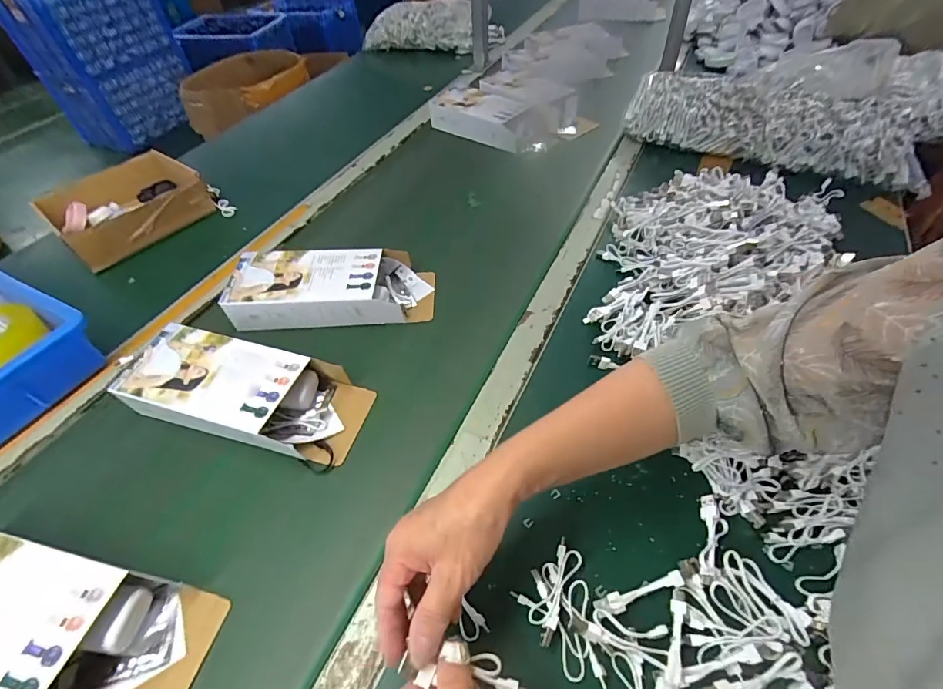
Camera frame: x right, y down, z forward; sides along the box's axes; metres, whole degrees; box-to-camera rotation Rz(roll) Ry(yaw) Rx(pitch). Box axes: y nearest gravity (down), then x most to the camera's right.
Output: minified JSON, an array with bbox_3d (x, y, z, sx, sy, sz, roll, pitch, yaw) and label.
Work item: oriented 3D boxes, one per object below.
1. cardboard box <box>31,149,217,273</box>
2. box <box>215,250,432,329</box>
[{"bbox_3d":[-0.580,-0.235,0.747,0.201,0.060,0.215,38,66,25],"label":"cardboard box"},{"bbox_3d":[-0.180,-0.075,0.580,0.255,0.055,0.111,-4,56,0],"label":"box"}]

